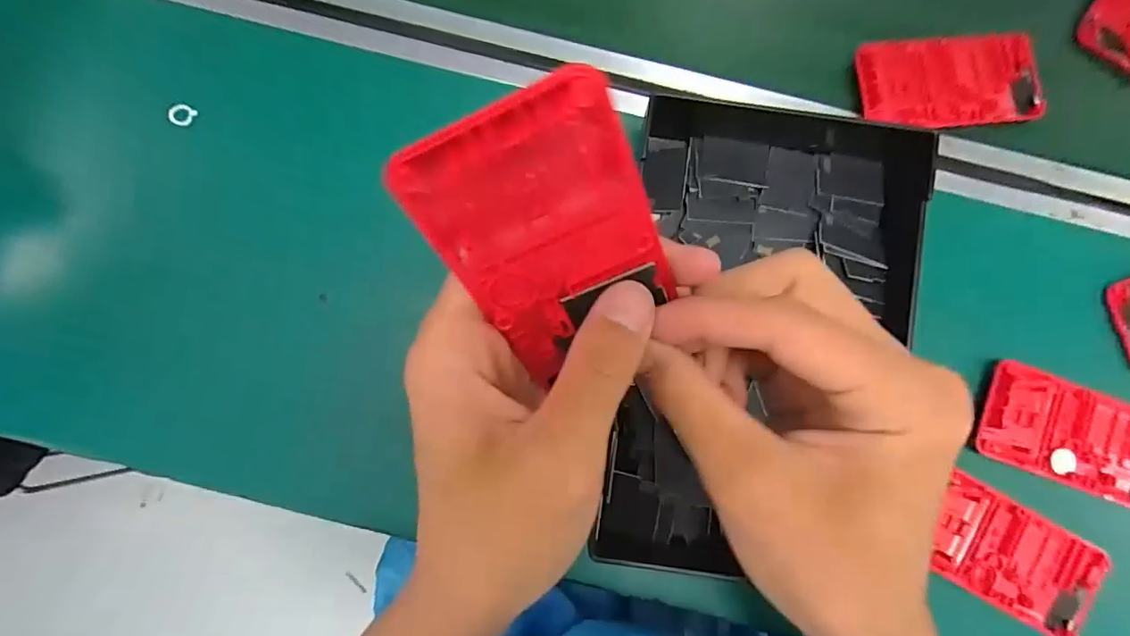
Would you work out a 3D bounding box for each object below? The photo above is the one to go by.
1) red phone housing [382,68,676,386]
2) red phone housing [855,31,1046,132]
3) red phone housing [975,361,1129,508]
[{"bbox_3d":[-0.003,-0.021,0.153,0.061,0.089,0.007,-24,45,9],"label":"red phone housing"},{"bbox_3d":[0.253,-0.155,0.337,0.119,0.015,0.062,-7,84,-2],"label":"red phone housing"},{"bbox_3d":[0.317,0.073,0.315,0.117,0.009,0.060,19,84,1],"label":"red phone housing"}]

